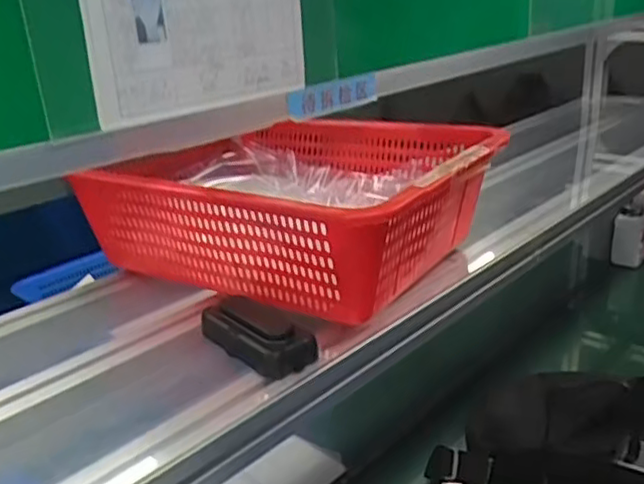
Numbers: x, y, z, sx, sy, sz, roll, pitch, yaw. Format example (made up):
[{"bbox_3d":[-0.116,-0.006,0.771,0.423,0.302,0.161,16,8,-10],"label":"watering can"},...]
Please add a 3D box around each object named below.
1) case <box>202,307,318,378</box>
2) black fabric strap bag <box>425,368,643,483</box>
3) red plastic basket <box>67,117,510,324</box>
[{"bbox_3d":[-0.054,0.074,0.540,0.044,0.025,0.105,-20,27,-36],"label":"case"},{"bbox_3d":[0.333,0.263,0.838,0.361,0.098,0.225,5,23,21],"label":"black fabric strap bag"},{"bbox_3d":[-0.031,-0.036,0.679,0.367,0.123,0.288,9,24,29],"label":"red plastic basket"}]

